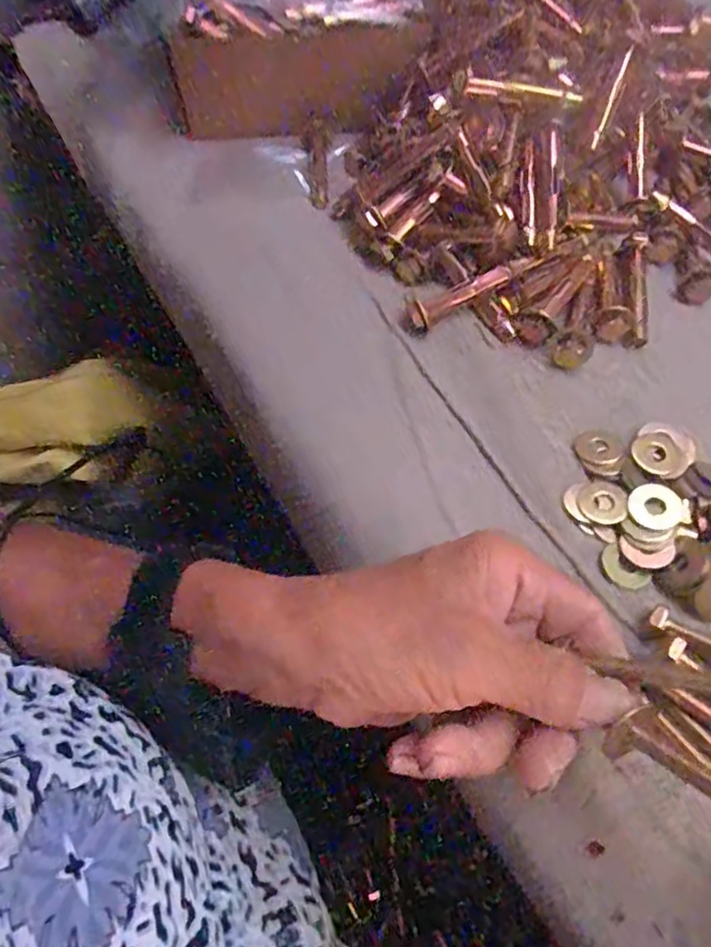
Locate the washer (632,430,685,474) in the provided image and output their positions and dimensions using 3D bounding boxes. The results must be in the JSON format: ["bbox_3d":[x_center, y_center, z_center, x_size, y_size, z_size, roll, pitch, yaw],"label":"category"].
[{"bbox_3d":[0.135,-0.010,0.279,0.022,0.004,0.022,-1,61,1],"label":"washer"}]

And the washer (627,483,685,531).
[{"bbox_3d":[0.127,0.014,0.265,0.021,0.005,0.021,-1,61,1],"label":"washer"}]

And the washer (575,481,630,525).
[{"bbox_3d":[0.106,0.012,0.271,0.020,0.004,0.019,-8,62,10],"label":"washer"}]

